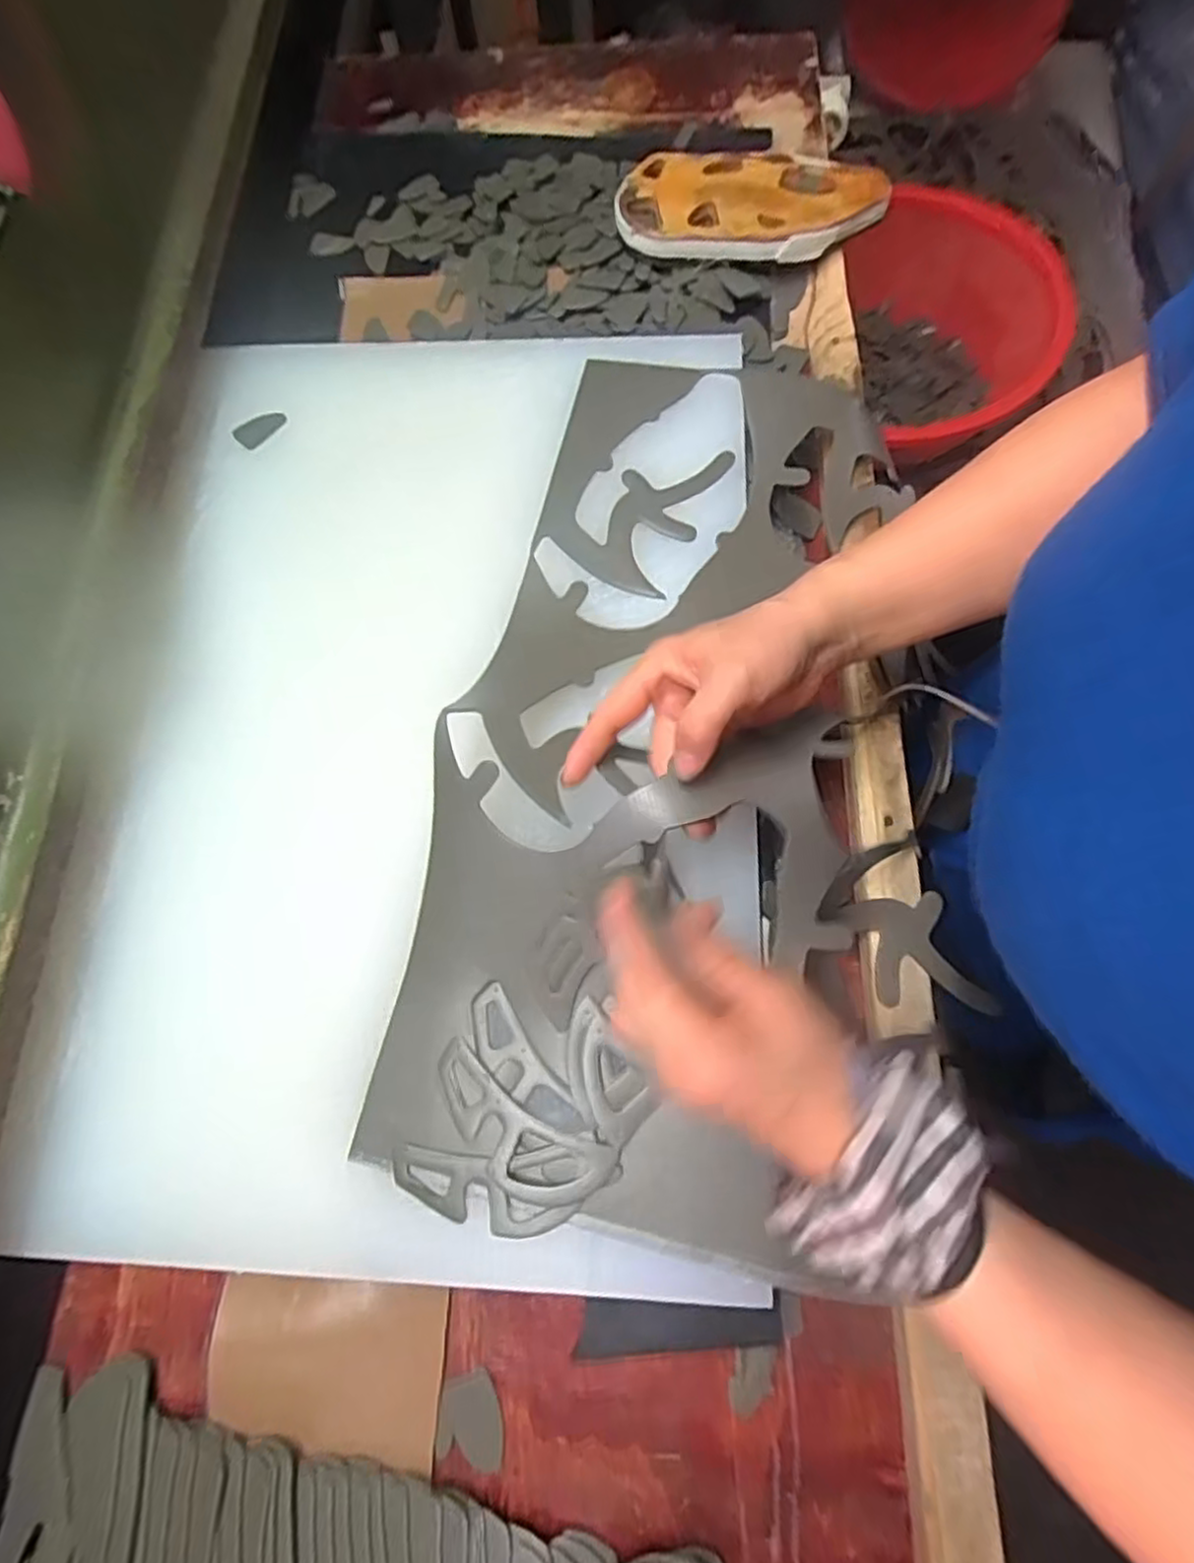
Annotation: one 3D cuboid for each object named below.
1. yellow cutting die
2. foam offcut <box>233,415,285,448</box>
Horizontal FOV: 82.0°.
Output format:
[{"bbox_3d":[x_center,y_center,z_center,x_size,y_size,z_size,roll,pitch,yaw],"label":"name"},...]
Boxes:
[{"bbox_3d":[0.125,-0.472,0.565,0.213,0.032,0.105,-4,72,-5],"label":"yellow cutting die"},{"bbox_3d":[-0.238,-0.250,0.488,0.037,0.004,0.020,-37,90,-8],"label":"foam offcut"}]

